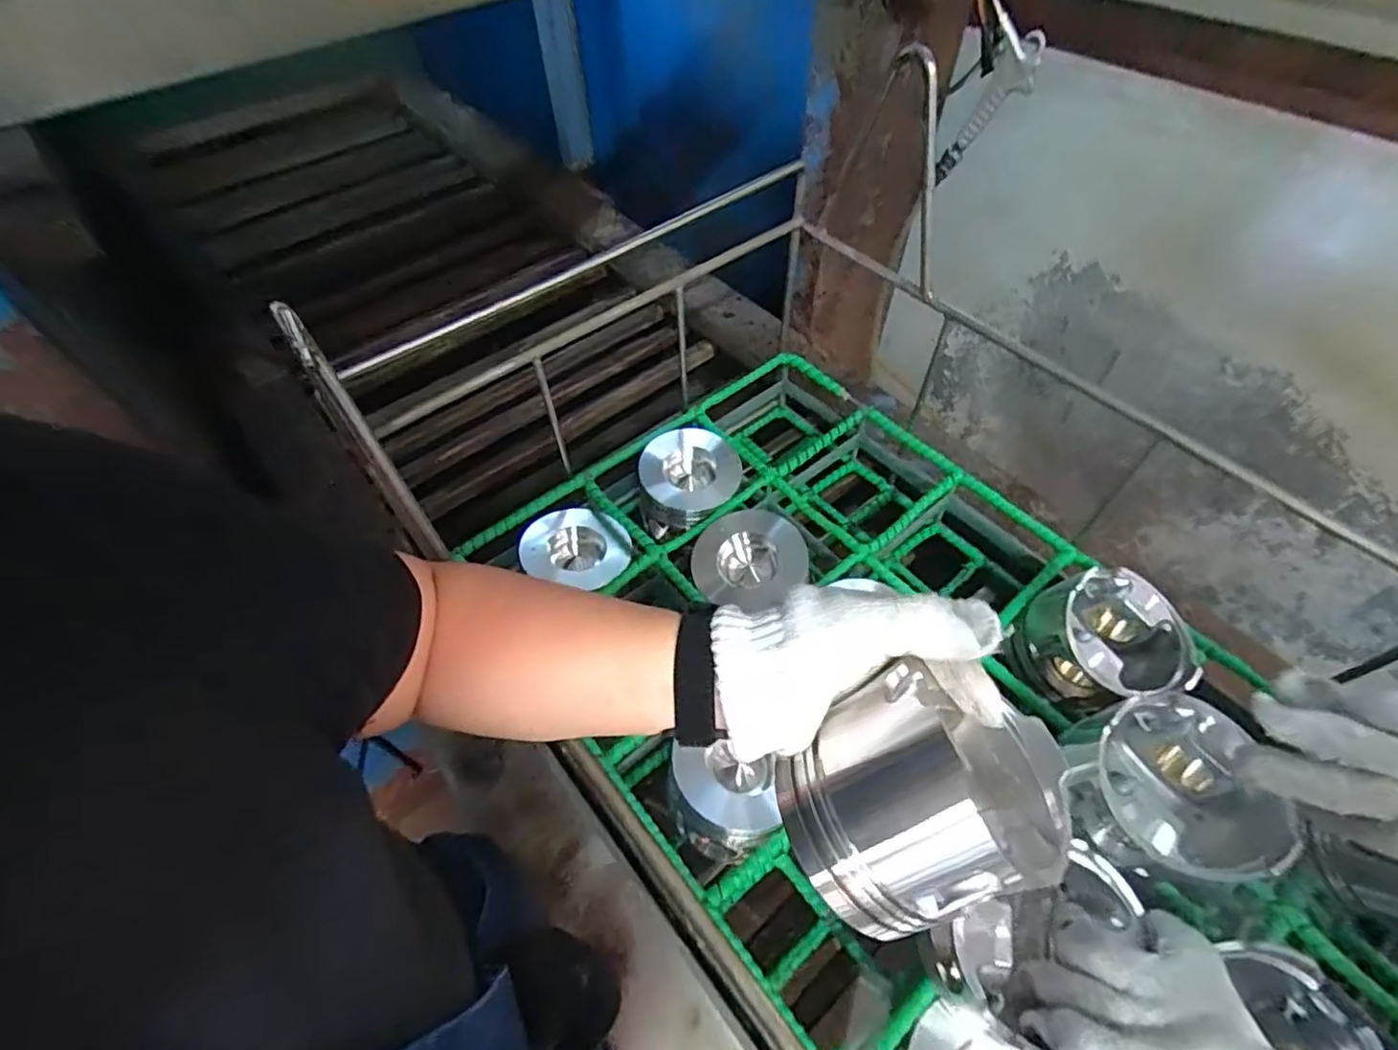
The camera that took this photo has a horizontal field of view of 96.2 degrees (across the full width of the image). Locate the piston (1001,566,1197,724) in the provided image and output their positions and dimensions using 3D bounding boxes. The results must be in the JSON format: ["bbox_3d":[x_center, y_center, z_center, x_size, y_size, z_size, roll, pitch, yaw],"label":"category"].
[{"bbox_3d":[0.346,0.107,0.548,0.113,0.089,0.106,-1,55,1],"label":"piston"}]

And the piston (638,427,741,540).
[{"bbox_3d":[-0.009,-0.045,0.700,0.107,0.072,0.116,3,55,4],"label":"piston"}]

